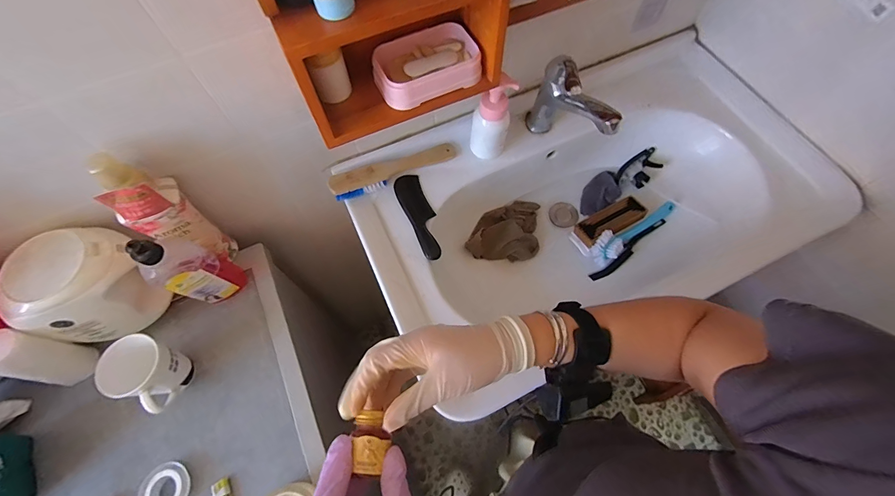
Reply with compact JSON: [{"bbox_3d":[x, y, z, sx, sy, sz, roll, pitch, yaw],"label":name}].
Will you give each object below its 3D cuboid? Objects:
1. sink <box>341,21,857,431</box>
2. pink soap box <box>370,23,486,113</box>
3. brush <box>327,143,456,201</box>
[{"bbox_3d":[0.258,-0.091,0.732,0.819,0.158,0.483,-24,66,-9],"label":"sink"},{"bbox_3d":[-0.028,-0.243,0.508,0.138,0.034,0.093,-26,67,-11],"label":"pink soap box"},{"bbox_3d":[-0.094,-0.142,0.688,0.232,0.050,0.031,-26,67,-10],"label":"brush"}]

